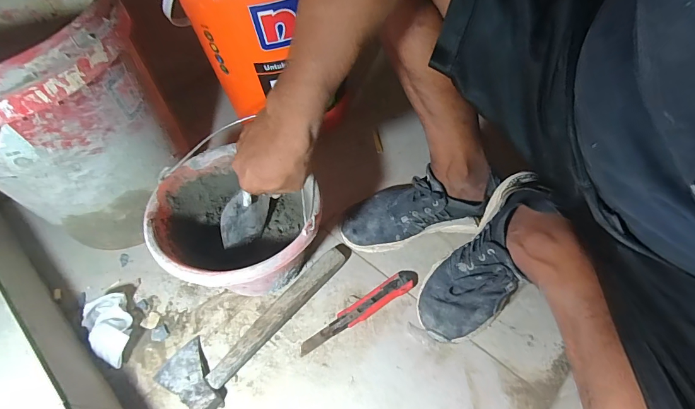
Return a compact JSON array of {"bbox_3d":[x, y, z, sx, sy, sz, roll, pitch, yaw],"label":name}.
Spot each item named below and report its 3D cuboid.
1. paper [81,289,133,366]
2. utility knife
[{"bbox_3d":[-0.363,0.198,0.564,0.065,0.044,0.109,-28,56,-14],"label":"paper"},{"bbox_3d":[0.021,0.164,0.581,0.211,0.016,0.034,-28,56,-14],"label":"utility knife"}]

